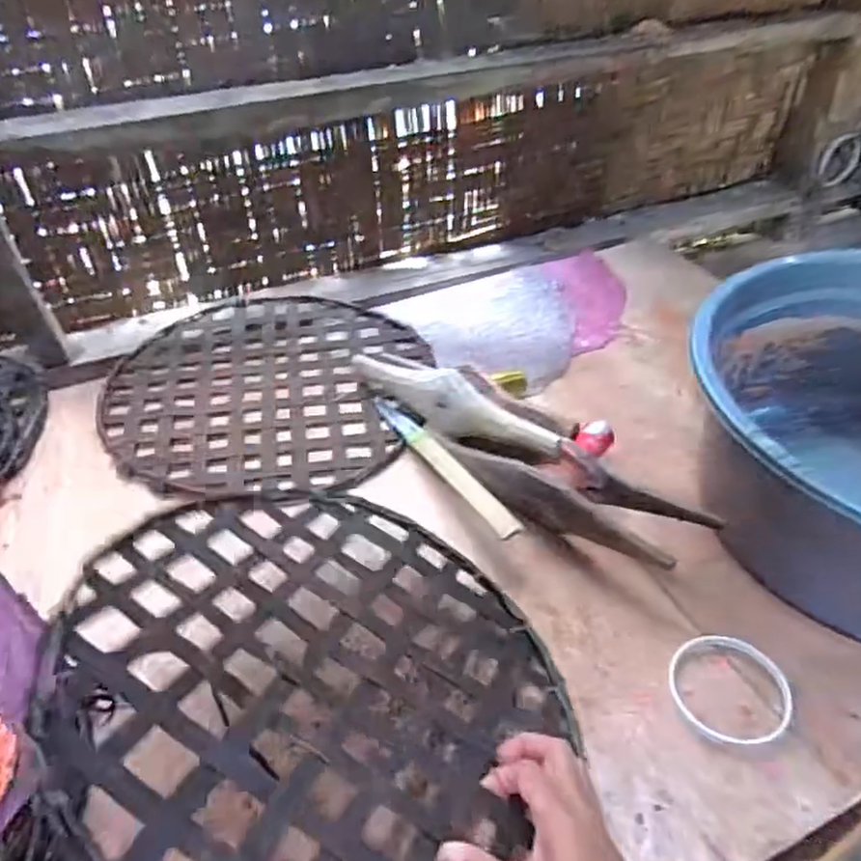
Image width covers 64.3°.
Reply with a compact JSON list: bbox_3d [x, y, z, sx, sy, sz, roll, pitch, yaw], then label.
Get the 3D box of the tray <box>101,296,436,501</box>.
[{"bbox_3d":[-0.206,-0.058,0.829,0.369,0.010,0.359,-1,42,1],"label":"tray"}]

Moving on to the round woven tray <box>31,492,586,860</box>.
[{"bbox_3d":[-0.069,0.161,0.460,0.317,0.014,0.344,21,28,-12],"label":"round woven tray"}]

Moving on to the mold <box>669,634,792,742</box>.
[{"bbox_3d":[0.234,0.201,0.541,0.086,0.020,0.090,-1,42,1],"label":"mold"}]

